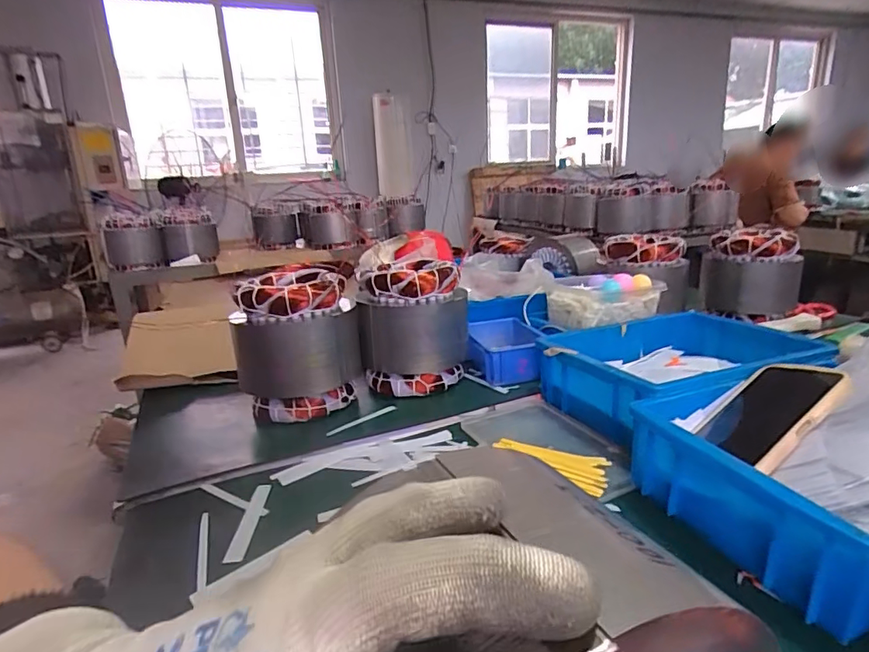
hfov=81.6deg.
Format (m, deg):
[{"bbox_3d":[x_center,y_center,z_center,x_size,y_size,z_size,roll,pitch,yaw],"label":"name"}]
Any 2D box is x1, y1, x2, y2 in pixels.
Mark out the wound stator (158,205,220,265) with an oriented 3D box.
[{"bbox_3d":[-0.774,-0.288,1.586,0.157,0.155,0.170,-11,18,-24],"label":"wound stator"}]

